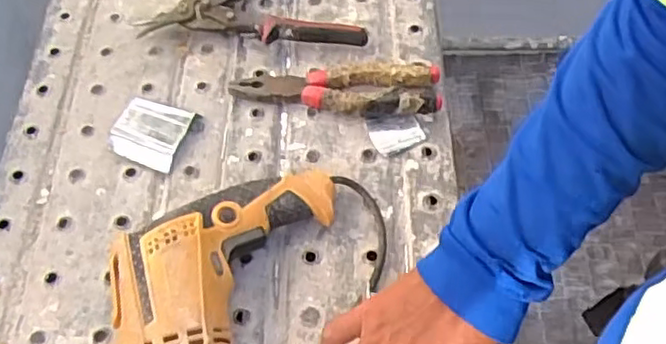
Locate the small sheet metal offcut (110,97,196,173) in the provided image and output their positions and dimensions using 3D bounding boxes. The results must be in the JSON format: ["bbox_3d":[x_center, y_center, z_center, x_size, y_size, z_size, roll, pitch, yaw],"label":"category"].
[{"bbox_3d":[-0.164,-0.036,0.600,0.061,0.021,0.060,18,60,14],"label":"small sheet metal offcut"}]

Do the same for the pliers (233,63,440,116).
[{"bbox_3d":[0.003,-0.080,0.615,0.190,0.026,0.056,5,58,6],"label":"pliers"}]

